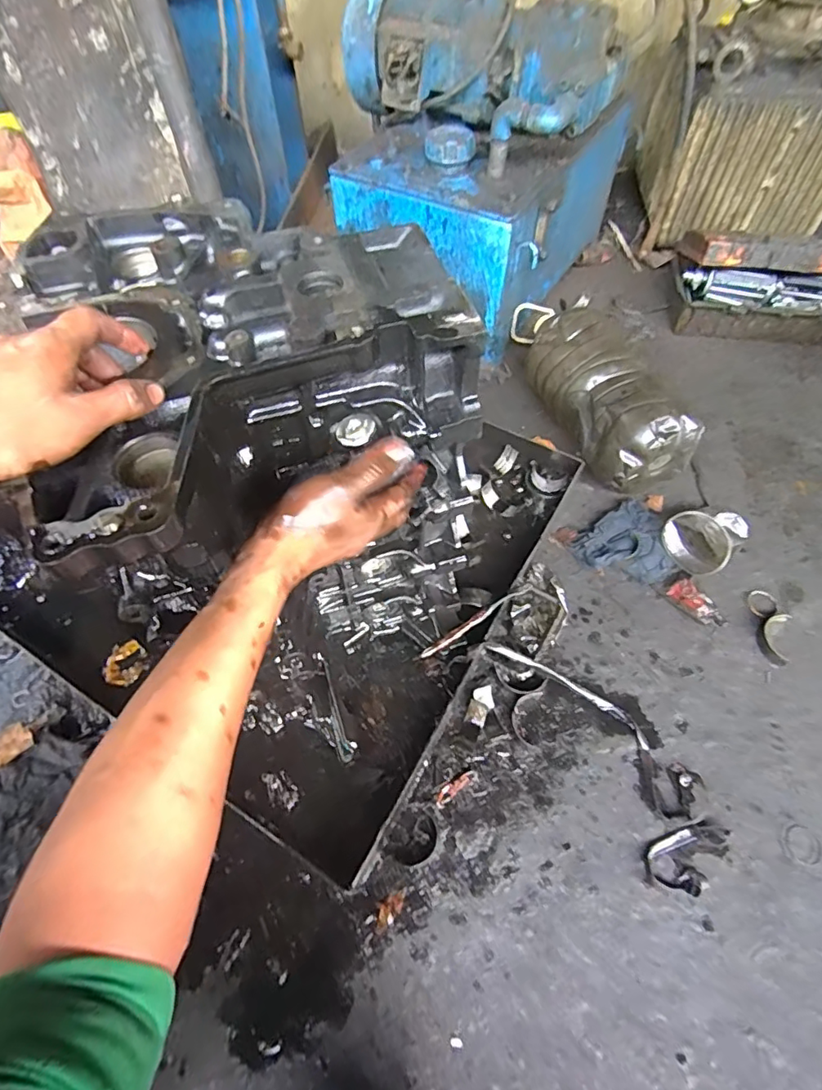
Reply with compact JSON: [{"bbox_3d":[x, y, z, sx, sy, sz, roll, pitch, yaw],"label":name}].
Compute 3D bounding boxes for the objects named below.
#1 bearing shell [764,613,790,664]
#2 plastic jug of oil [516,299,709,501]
[{"bbox_3d":[0.503,0.127,0.740,0.028,0.016,0.076,19,58,11],"label":"bearing shell"},{"bbox_3d":[0.294,-0.274,0.921,0.135,0.166,0.414,-17,57,-11],"label":"plastic jug of oil"}]

